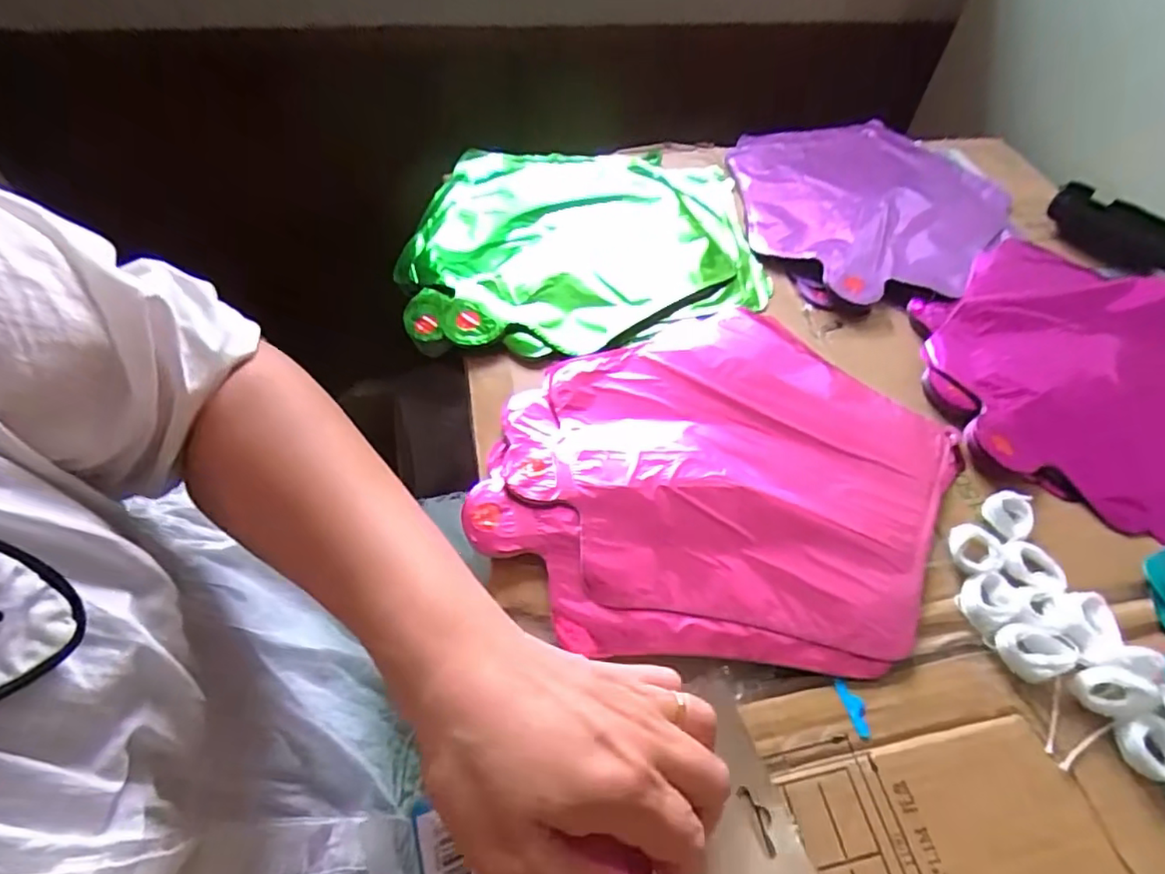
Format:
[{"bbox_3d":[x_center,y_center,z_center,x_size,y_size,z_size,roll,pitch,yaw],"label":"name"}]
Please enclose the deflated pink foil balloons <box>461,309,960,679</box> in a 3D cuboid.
[{"bbox_3d":[0.084,0.022,0.355,0.256,0.011,0.231,-36,64,-26],"label":"deflated pink foil balloons"}]

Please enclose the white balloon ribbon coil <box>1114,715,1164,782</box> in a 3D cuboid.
[{"bbox_3d":[0.255,0.139,0.273,0.024,0.014,0.025,2,54,-3],"label":"white balloon ribbon coil"}]

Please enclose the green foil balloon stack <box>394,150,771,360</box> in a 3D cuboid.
[{"bbox_3d":[0.001,-0.155,0.484,0.262,0.023,0.251,4,54,-2],"label":"green foil balloon stack"}]

